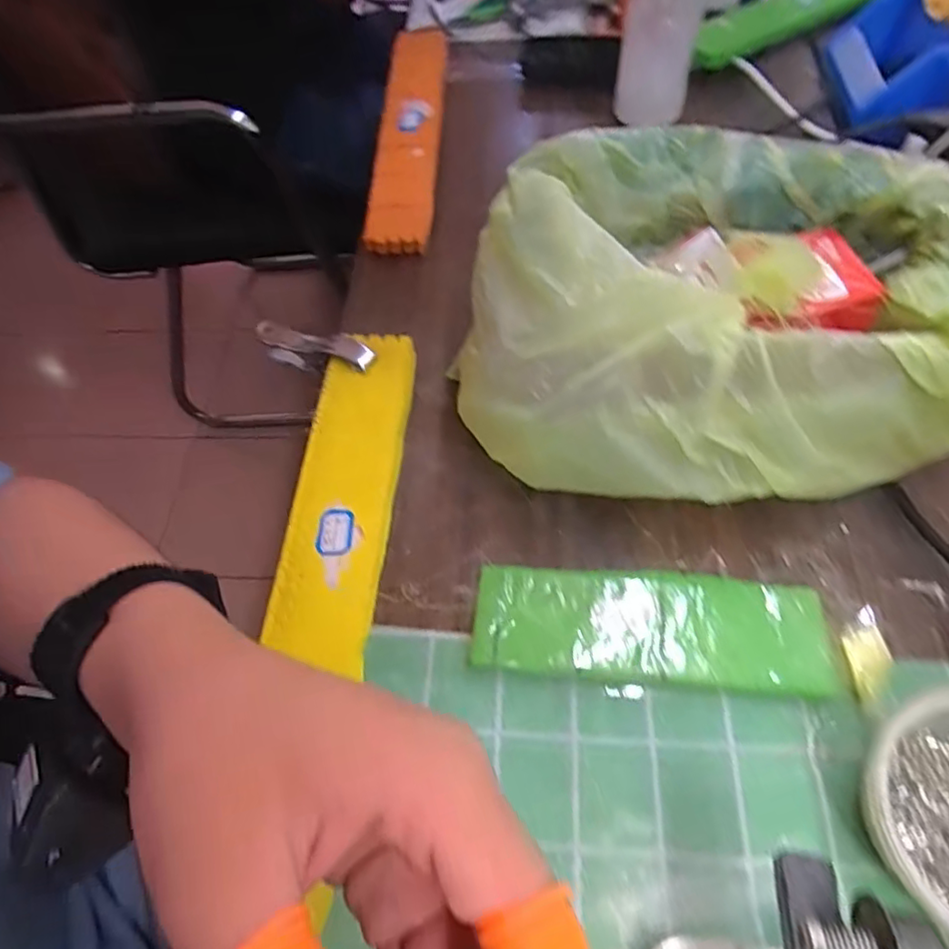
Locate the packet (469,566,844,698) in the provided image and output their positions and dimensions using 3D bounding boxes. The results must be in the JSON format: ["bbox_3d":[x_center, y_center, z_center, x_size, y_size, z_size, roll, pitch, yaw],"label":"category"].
[{"bbox_3d":[0.091,0.082,0.322,0.181,0.014,0.056,2,59,6],"label":"packet"}]

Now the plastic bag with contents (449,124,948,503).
[{"bbox_3d":[0.135,-0.086,0.351,0.291,0.118,0.200,-6,58,1],"label":"plastic bag with contents"}]

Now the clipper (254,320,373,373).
[{"bbox_3d":[-0.119,-0.093,0.460,0.111,0.035,0.017,13,60,31],"label":"clipper"}]

